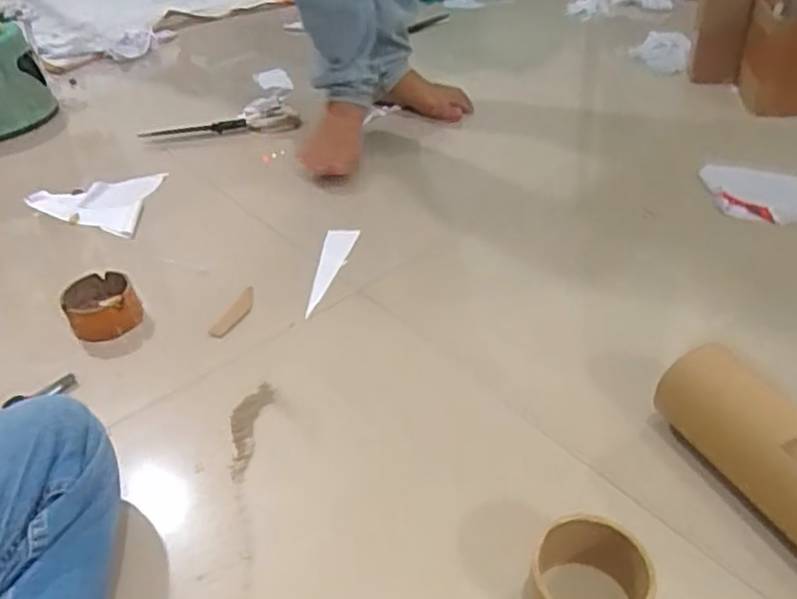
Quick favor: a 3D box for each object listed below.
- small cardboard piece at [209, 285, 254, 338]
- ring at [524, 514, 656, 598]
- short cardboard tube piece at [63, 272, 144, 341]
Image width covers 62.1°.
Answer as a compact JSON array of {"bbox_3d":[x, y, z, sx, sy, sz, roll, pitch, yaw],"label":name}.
[{"bbox_3d":[-0.199,0.016,0.811,0.029,0.006,0.086,11,44,19],"label":"small cardboard piece"},{"bbox_3d":[0.136,0.212,0.481,0.082,0.063,0.083,-3,37,3],"label":"ring"},{"bbox_3d":[-0.363,0.010,0.814,0.080,0.049,0.086,-25,42,-23],"label":"short cardboard tube piece"}]

